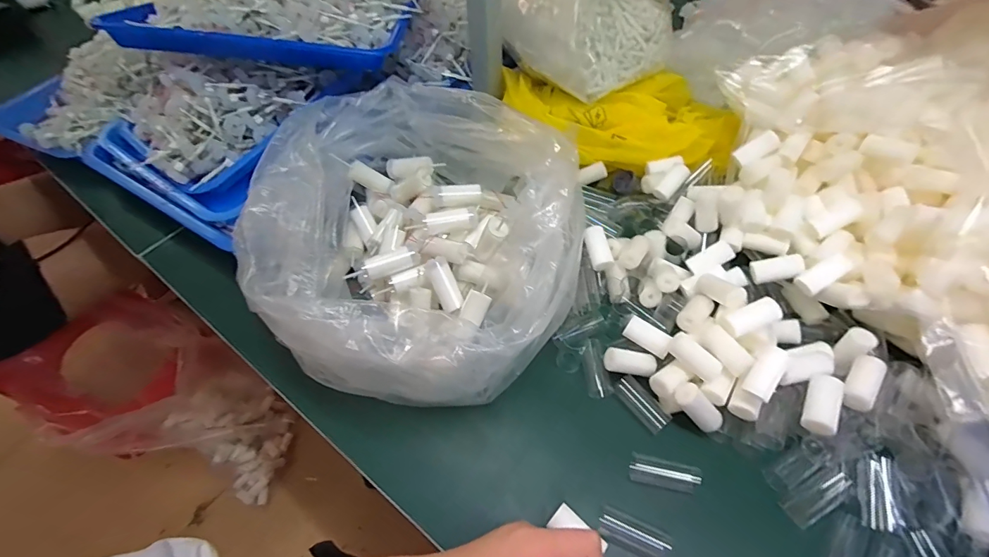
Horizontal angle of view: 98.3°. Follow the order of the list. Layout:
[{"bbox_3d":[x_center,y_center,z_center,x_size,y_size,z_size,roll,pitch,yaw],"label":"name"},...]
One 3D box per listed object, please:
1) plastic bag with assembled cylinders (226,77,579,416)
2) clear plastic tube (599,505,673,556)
[{"bbox_3d":[-0.065,-0.053,0.399,0.282,0.108,0.298,7,55,6],"label":"plastic bag with assembled cylinders"},{"bbox_3d":[0.100,0.184,0.308,0.048,0.021,0.020,19,58,15],"label":"clear plastic tube"}]

